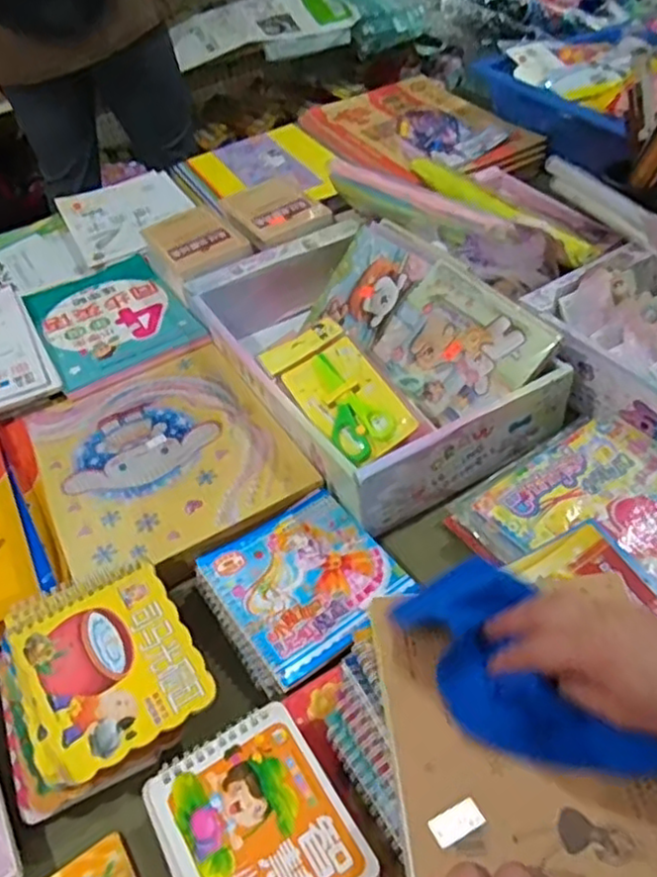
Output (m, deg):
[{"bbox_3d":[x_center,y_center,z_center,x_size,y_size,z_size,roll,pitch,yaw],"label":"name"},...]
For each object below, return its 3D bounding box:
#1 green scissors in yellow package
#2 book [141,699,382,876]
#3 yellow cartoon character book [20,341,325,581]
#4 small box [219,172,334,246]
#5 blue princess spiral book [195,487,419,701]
[{"bbox_3d":[0.008,-0.053,0.698,0.083,0.013,0.177,-34,57,-5],"label":"green scissors in yellow package"},{"bbox_3d":[-0.046,0.254,0.443,0.113,0.016,0.134,-26,48,-18],"label":"book"},{"bbox_3d":[-0.177,0.010,0.723,0.236,0.013,0.271,-26,48,-18],"label":"yellow cartoon character book"},{"bbox_3d":[-0.081,-0.323,0.963,0.120,0.019,0.150,-22,47,-15],"label":"small box"},{"bbox_3d":[-0.024,0.127,0.610,0.153,0.024,0.138,-29,49,-21],"label":"blue princess spiral book"}]

